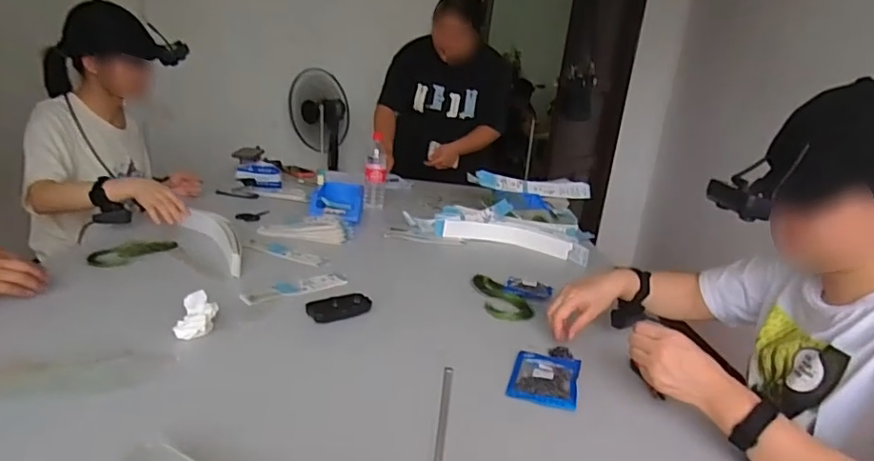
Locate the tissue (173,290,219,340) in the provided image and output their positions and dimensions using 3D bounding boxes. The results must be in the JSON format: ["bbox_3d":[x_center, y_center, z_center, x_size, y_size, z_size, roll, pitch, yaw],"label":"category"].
[{"bbox_3d":[-0.358,0.126,0.809,0.046,0.055,0.052,6,17,-5],"label":"tissue"}]

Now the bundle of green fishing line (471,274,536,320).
[{"bbox_3d":[0.130,0.132,1.091,0.093,0.021,0.165,3,18,-12],"label":"bundle of green fishing line"}]

